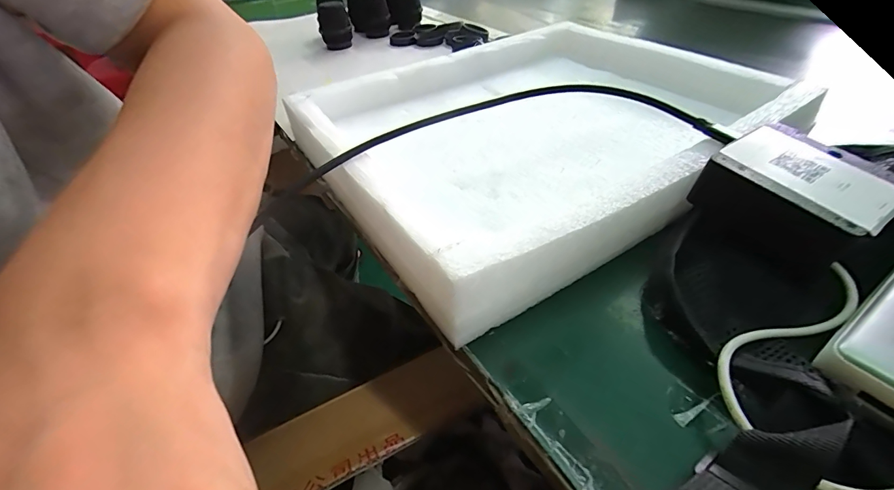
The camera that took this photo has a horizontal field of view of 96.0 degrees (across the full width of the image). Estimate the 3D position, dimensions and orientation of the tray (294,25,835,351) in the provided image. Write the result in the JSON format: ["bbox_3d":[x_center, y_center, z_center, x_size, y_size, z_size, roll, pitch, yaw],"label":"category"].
[{"bbox_3d":[0.077,-0.106,0.354,0.360,0.065,0.293,-25,46,-21],"label":"tray"}]

